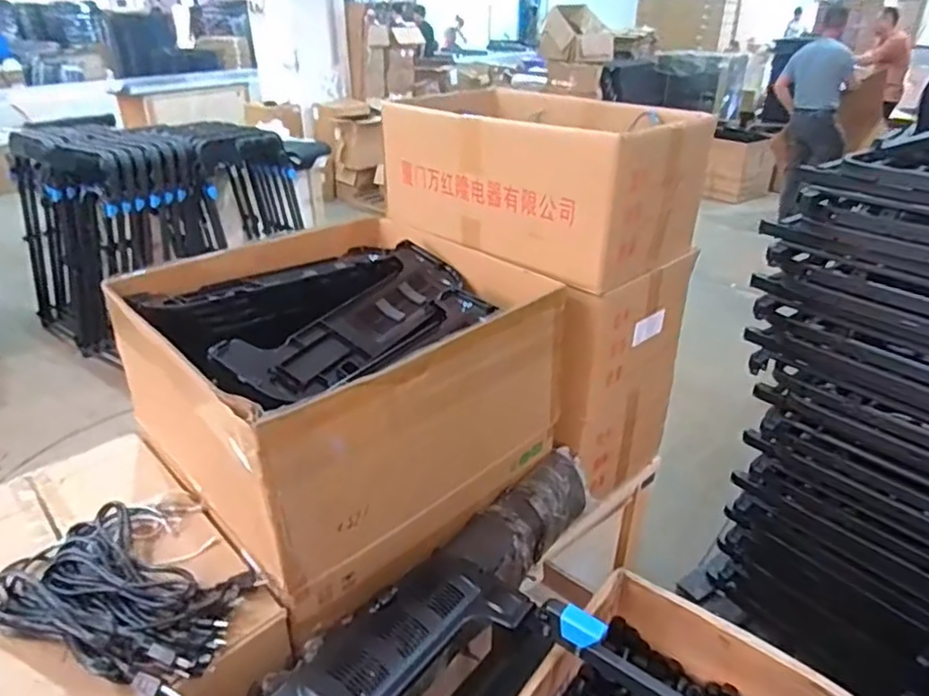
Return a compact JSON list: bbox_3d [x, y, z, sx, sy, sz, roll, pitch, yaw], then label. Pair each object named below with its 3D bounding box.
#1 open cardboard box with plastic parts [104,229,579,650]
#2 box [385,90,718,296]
[{"bbox_3d":[-0.200,0.045,1.094,0.535,0.331,0.581,25,38,38],"label":"open cardboard box with plastic parts"},{"bbox_3d":[0.143,-0.357,1.262,0.600,0.237,0.405,25,38,38],"label":"box"}]

